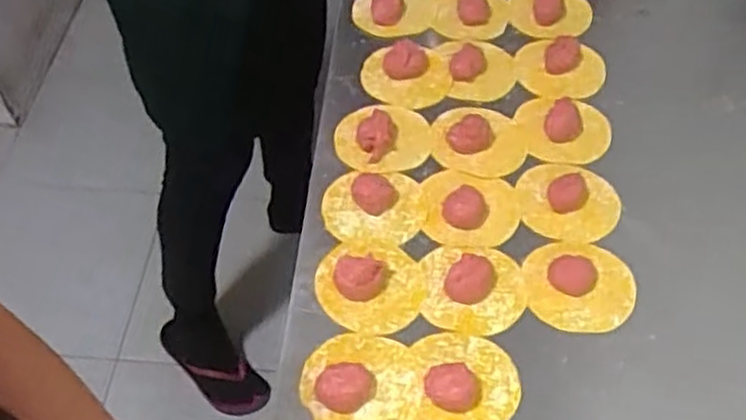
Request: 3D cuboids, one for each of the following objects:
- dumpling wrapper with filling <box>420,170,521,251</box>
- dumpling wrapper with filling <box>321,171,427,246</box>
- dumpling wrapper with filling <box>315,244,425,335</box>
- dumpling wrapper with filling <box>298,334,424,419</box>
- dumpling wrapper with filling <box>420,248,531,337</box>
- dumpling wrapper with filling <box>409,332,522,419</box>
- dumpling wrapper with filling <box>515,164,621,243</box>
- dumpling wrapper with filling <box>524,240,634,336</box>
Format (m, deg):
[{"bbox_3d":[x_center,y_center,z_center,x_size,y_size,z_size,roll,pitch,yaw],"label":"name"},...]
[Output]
[{"bbox_3d":[0.083,-0.005,0.633,0.081,0.017,0.075,13,54,9],"label":"dumpling wrapper with filling"},{"bbox_3d":[0.000,-0.005,0.633,0.085,0.028,0.072,3,54,2],"label":"dumpling wrapper with filling"},{"bbox_3d":[-0.003,0.054,0.582,0.082,0.028,0.076,0,53,0],"label":"dumpling wrapper with filling"},{"bbox_3d":[-0.008,0.120,0.540,0.085,0.022,0.072,12,54,9],"label":"dumpling wrapper with filling"},{"bbox_3d":[0.079,0.056,0.585,0.080,0.021,0.077,0,53,0],"label":"dumpling wrapper with filling"},{"bbox_3d":[0.066,0.120,0.532,0.076,0.024,0.078,9,54,7],"label":"dumpling wrapper with filling"},{"bbox_3d":[0.164,-0.008,0.635,0.085,0.011,0.074,15,55,11],"label":"dumpling wrapper with filling"},{"bbox_3d":[0.162,0.058,0.590,0.083,0.014,0.076,0,53,0],"label":"dumpling wrapper with filling"}]

